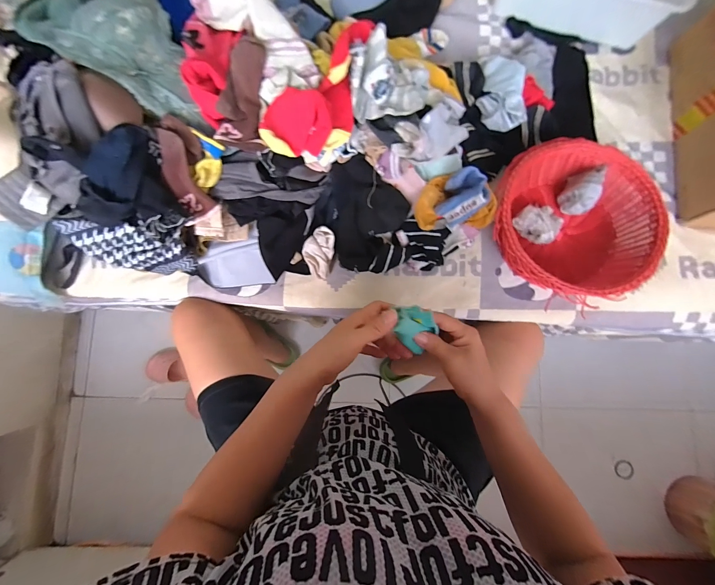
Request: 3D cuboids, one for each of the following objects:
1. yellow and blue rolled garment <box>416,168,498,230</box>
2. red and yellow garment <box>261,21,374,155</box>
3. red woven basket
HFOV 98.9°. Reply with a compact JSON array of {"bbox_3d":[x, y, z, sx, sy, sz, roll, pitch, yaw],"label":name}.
[{"bbox_3d":[0.164,-0.156,0.517,0.134,0.079,0.091,-7,83,-1],"label":"yellow and blue rolled garment"},{"bbox_3d":[-0.060,-0.299,0.454,0.122,0.050,0.199,15,83,2],"label":"red and yellow garment"},{"bbox_3d":[0.387,-0.131,0.565,0.274,0.101,0.276,0,83,0],"label":"red woven basket"}]

